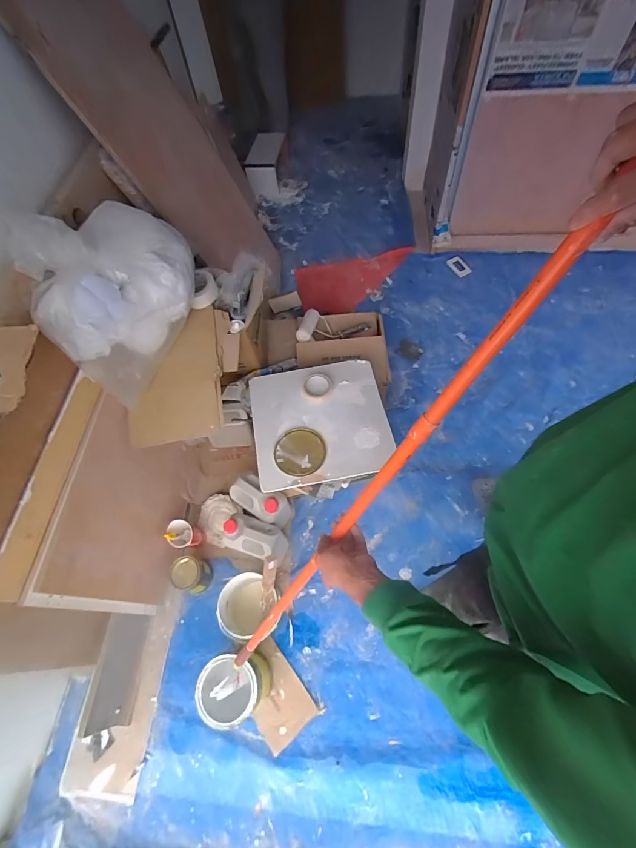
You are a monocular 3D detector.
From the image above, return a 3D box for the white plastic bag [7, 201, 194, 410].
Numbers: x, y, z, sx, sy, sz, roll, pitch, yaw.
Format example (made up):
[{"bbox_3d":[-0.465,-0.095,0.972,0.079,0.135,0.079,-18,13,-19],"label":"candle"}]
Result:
[{"bbox_3d":[-0.527,-0.352,1.062,0.422,0.388,0.318,-32,65,-12],"label":"white plastic bag"}]

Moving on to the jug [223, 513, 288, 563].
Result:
[{"bbox_3d":[-0.198,0.389,1.276,0.183,0.228,0.112,14,65,10],"label":"jug"}]

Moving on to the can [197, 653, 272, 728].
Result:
[{"bbox_3d":[-0.233,0.747,1.097,0.163,0.215,0.163,-14,63,-4],"label":"can"}]

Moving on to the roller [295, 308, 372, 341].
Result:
[{"bbox_3d":[0.053,-0.392,1.539,0.308,0.082,0.142,-4,60,-26],"label":"roller"}]

